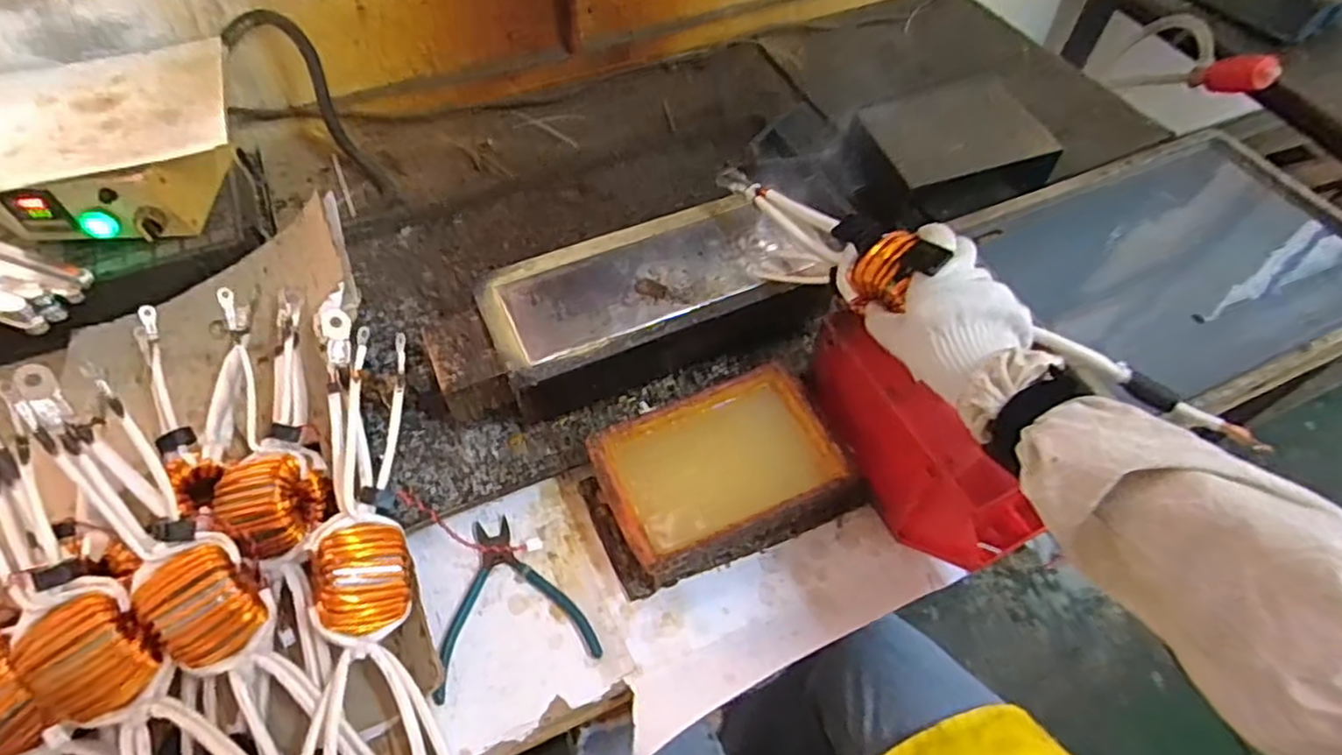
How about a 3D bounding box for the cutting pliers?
[{"bbox_3d":[-0.134,0.177,0.570,0.125,0.018,0.136,-12,57,-10],"label":"cutting pliers"}]

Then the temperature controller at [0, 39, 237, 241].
[{"bbox_3d":[-0.587,-0.240,0.733,0.252,0.094,0.203,-17,58,-13],"label":"temperature controller"}]

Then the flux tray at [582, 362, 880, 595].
[{"bbox_3d":[0.045,0.083,0.611,0.232,0.069,0.139,-21,59,-15],"label":"flux tray"}]

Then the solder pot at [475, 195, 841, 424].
[{"bbox_3d":[-0.014,-0.079,0.707,0.338,0.081,0.161,-22,59,-16],"label":"solder pot"}]

